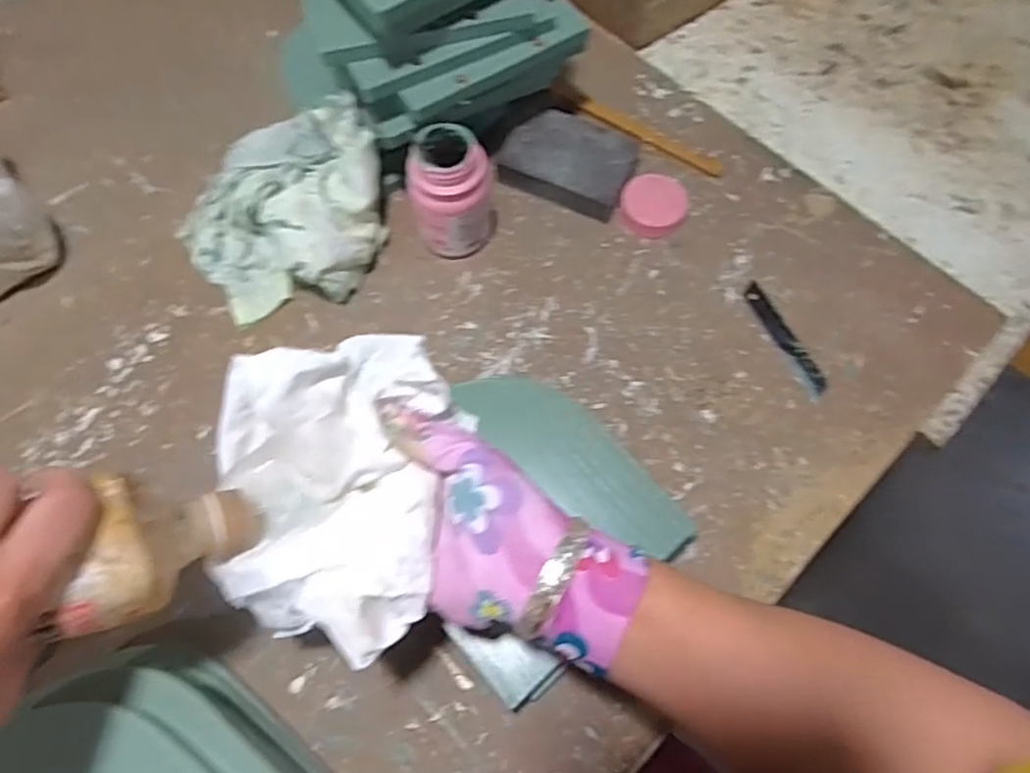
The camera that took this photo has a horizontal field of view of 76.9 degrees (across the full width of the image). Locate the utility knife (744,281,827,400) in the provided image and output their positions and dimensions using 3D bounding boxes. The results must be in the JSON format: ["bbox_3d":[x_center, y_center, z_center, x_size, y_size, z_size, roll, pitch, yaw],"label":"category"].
[{"bbox_3d":[0.199,-0.035,0.478,0.019,0.004,0.096,-22,69,-10],"label":"utility knife"}]

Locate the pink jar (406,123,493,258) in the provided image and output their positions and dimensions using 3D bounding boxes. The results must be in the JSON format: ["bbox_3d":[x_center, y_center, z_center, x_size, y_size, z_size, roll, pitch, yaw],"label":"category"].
[{"bbox_3d":[-0.046,-0.138,0.468,0.057,0.091,0.059,2,66,0],"label":"pink jar"}]

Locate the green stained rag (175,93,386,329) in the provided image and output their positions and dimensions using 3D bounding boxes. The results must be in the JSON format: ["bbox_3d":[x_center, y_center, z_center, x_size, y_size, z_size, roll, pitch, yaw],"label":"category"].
[{"bbox_3d":[-0.172,-0.129,0.473,0.146,0.080,0.134,-4,67,-3],"label":"green stained rag"}]

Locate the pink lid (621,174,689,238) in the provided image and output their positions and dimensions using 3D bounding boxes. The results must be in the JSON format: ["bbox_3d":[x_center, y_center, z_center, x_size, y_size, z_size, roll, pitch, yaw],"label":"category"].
[{"bbox_3d":[0.107,-0.142,0.508,0.048,0.019,0.045,0,67,-1],"label":"pink lid"}]

